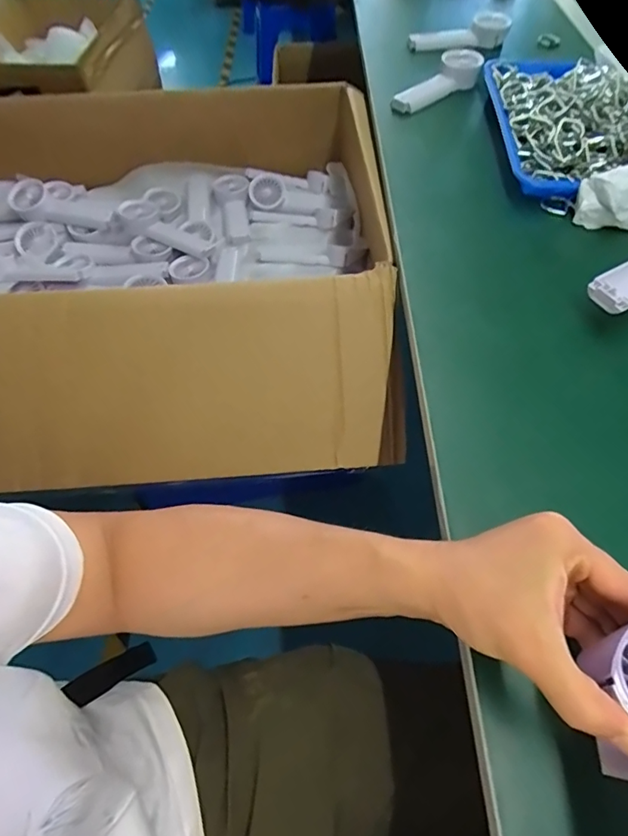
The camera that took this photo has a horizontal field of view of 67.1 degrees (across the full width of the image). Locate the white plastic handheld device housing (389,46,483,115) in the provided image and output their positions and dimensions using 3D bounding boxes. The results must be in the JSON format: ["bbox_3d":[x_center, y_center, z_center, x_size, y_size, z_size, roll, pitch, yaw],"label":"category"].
[{"bbox_3d":[0.180,-0.501,0.702,0.164,0.038,0.064,-32,63,-19],"label":"white plastic handheld device housing"}]

